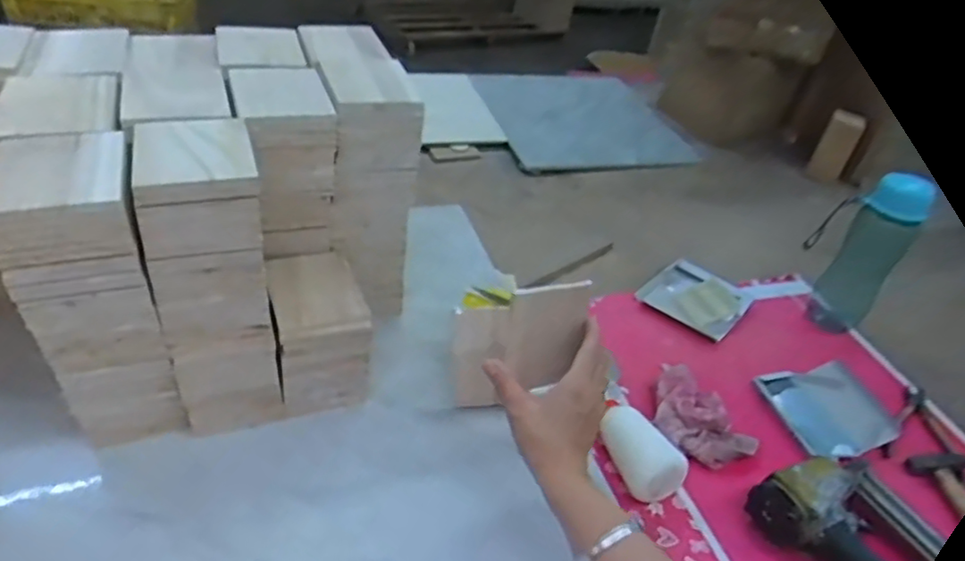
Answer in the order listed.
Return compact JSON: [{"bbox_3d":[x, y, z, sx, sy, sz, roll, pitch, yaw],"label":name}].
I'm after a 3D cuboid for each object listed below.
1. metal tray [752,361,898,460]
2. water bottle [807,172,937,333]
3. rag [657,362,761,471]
[{"bbox_3d":[0.436,0.161,0.796,0.135,0.026,0.125,-5,41,-18],"label":"metal tray"},{"bbox_3d":[0.537,-0.042,0.880,0.075,0.253,0.078,29,42,22],"label":"water bottle"},{"bbox_3d":[0.244,0.155,0.756,0.098,0.040,0.149,-11,43,-25],"label":"rag"}]

